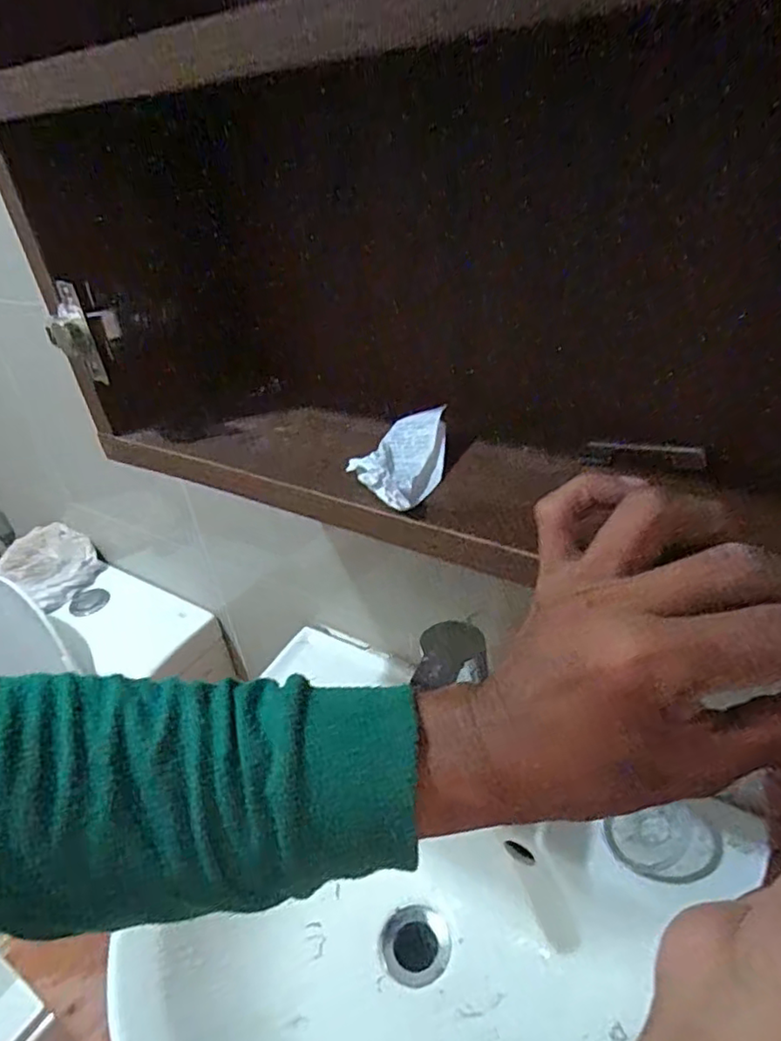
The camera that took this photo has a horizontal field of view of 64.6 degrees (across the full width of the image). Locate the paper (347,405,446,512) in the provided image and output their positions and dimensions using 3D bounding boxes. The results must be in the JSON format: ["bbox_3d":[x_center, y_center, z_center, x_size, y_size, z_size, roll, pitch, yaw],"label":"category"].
[{"bbox_3d":[0.008,-0.036,0.343,0.042,0.022,0.077,13,38,28],"label":"paper"}]

